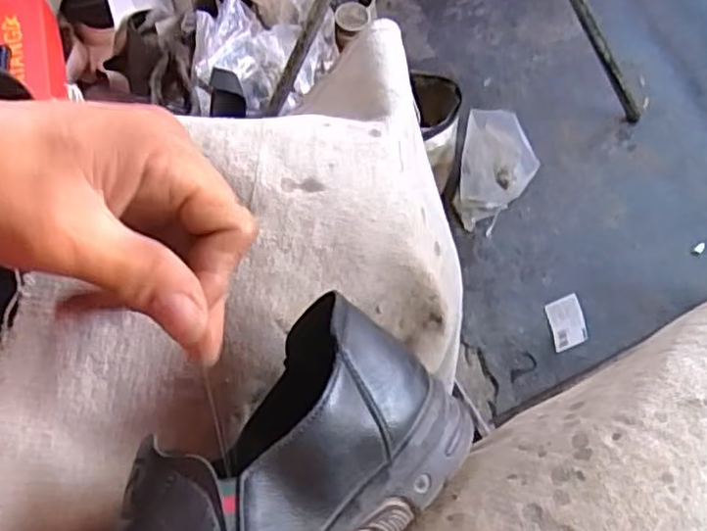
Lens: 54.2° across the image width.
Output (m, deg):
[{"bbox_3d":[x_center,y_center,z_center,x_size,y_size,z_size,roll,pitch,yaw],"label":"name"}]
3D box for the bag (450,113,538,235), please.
[{"bbox_3d":[0.160,-0.101,0.784,0.080,0.140,0.047,7,23,-1],"label":"bag"}]

